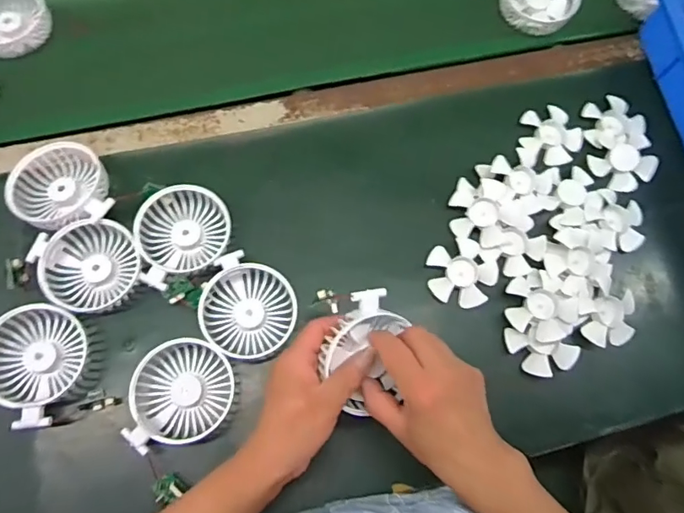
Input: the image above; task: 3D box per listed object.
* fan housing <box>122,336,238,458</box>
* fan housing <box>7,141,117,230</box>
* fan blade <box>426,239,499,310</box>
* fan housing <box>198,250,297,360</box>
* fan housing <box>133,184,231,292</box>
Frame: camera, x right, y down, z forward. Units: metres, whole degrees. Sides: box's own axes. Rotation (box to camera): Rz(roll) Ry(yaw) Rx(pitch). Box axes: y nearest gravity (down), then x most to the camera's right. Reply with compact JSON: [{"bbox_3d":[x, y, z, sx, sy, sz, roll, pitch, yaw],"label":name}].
[{"bbox_3d":[-0.148,0.127,0.470,0.084,0.032,0.098,3,70,-1],"label":"fan housing"},{"bbox_3d":[-0.283,-0.071,0.514,0.091,0.039,0.108,-18,72,-9],"label":"fan housing"},{"bbox_3d":[0.125,0.017,0.532,0.067,0.010,0.071,-36,75,-14],"label":"fan blade"},{"bbox_3d":[-0.090,0.054,0.499,0.089,0.043,0.089,1,70,-2],"label":"fan housing"},{"bbox_3d":[-0.157,-0.023,0.507,0.087,0.031,0.094,-12,71,-7],"label":"fan housing"}]

